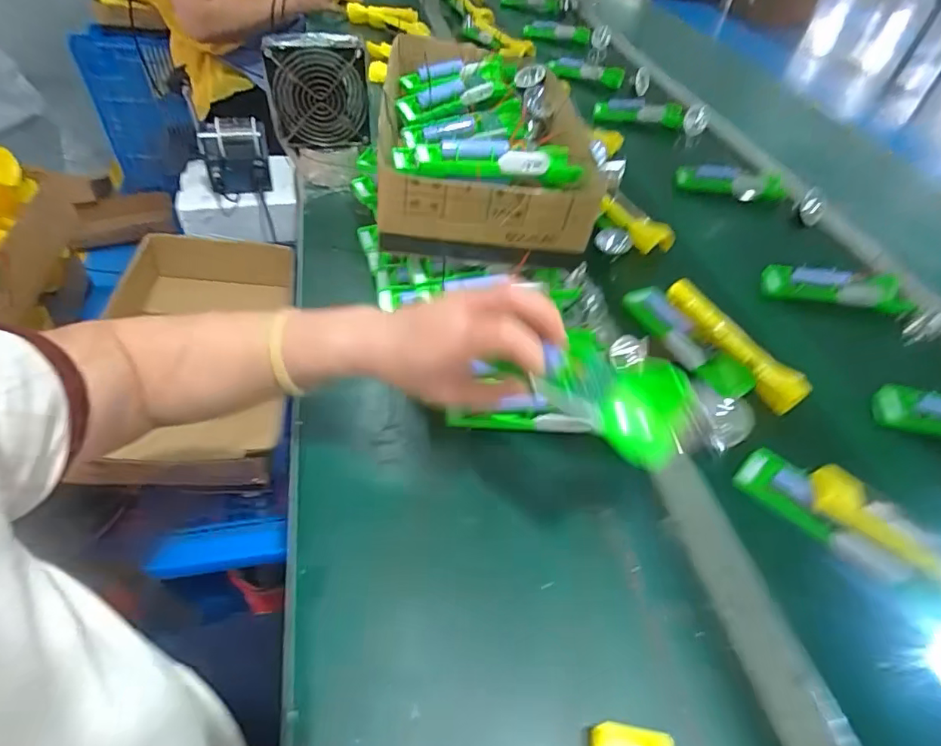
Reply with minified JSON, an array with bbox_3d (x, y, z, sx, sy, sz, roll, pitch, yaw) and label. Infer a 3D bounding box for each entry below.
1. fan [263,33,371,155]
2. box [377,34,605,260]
[{"bbox_3d":[-0.197,-0.362,0.665,0.122,0.124,0.036,-12,50,-15],"label":"fan"},{"bbox_3d":[0.012,-0.300,0.624,0.228,0.097,0.430,0,48,-5],"label":"box"}]

